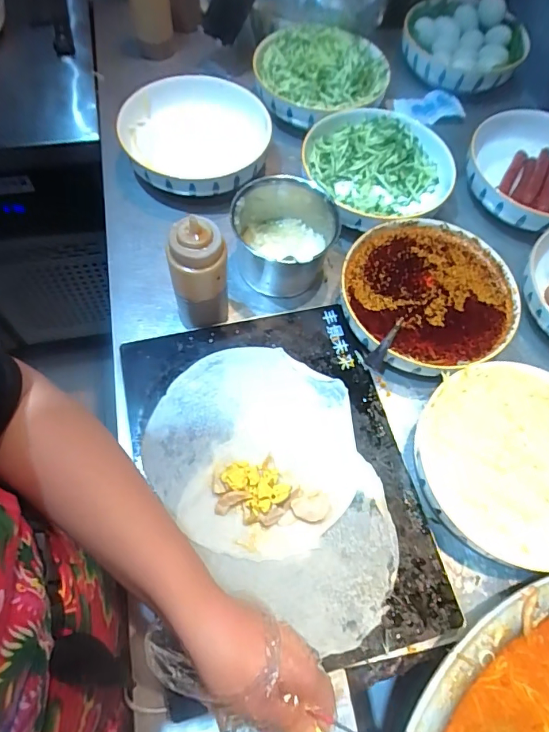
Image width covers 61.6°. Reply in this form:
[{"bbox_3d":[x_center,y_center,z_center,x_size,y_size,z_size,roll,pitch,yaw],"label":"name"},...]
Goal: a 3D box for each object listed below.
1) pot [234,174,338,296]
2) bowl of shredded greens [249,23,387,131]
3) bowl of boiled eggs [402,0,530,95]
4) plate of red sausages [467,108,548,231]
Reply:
[{"bbox_3d":[0.010,-0.176,0.640,0.128,0.100,0.128,2,65,-3],"label":"pot"},{"bbox_3d":[0.086,-0.508,0.801,0.228,0.060,0.213,-4,66,-6],"label":"bowl of shredded greens"},{"bbox_3d":[0.364,-0.629,0.904,0.229,0.065,0.237,2,65,-3],"label":"bowl of boiled eggs"},{"bbox_3d":[0.423,-0.307,0.758,0.230,0.064,0.232,2,65,-3],"label":"plate of red sausages"}]

